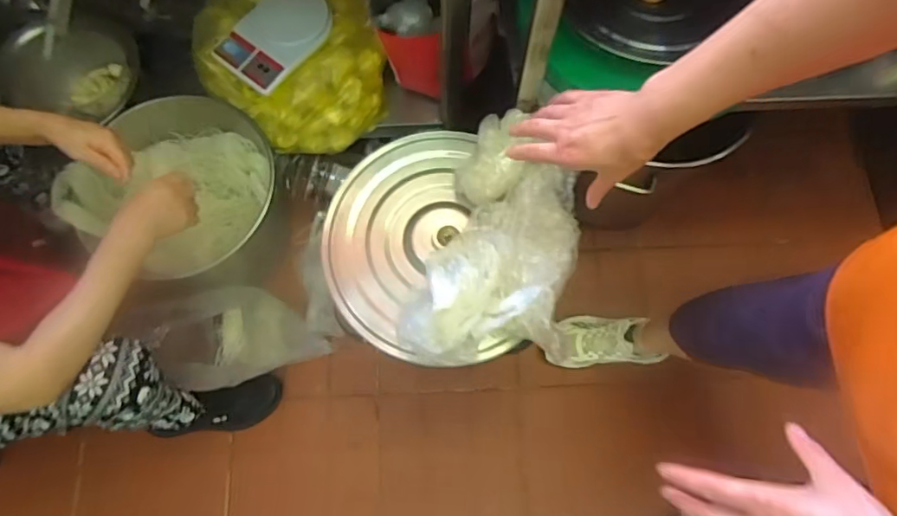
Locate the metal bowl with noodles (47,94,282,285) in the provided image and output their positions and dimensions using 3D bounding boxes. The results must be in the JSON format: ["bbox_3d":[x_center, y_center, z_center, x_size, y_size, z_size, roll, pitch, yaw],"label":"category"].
[{"bbox_3d":[-0.502,-0.120,1.018,0.358,0.138,0.315,-8,73,-4],"label":"metal bowl with noodles"}]

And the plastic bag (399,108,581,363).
[{"bbox_3d":[0.088,-0.028,0.781,0.206,0.097,0.383,20,73,4],"label":"plastic bag"}]

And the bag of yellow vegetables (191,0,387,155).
[{"bbox_3d":[-0.298,-0.382,1.090,0.331,0.176,0.319,-16,74,-7],"label":"bag of yellow vegetables"}]

